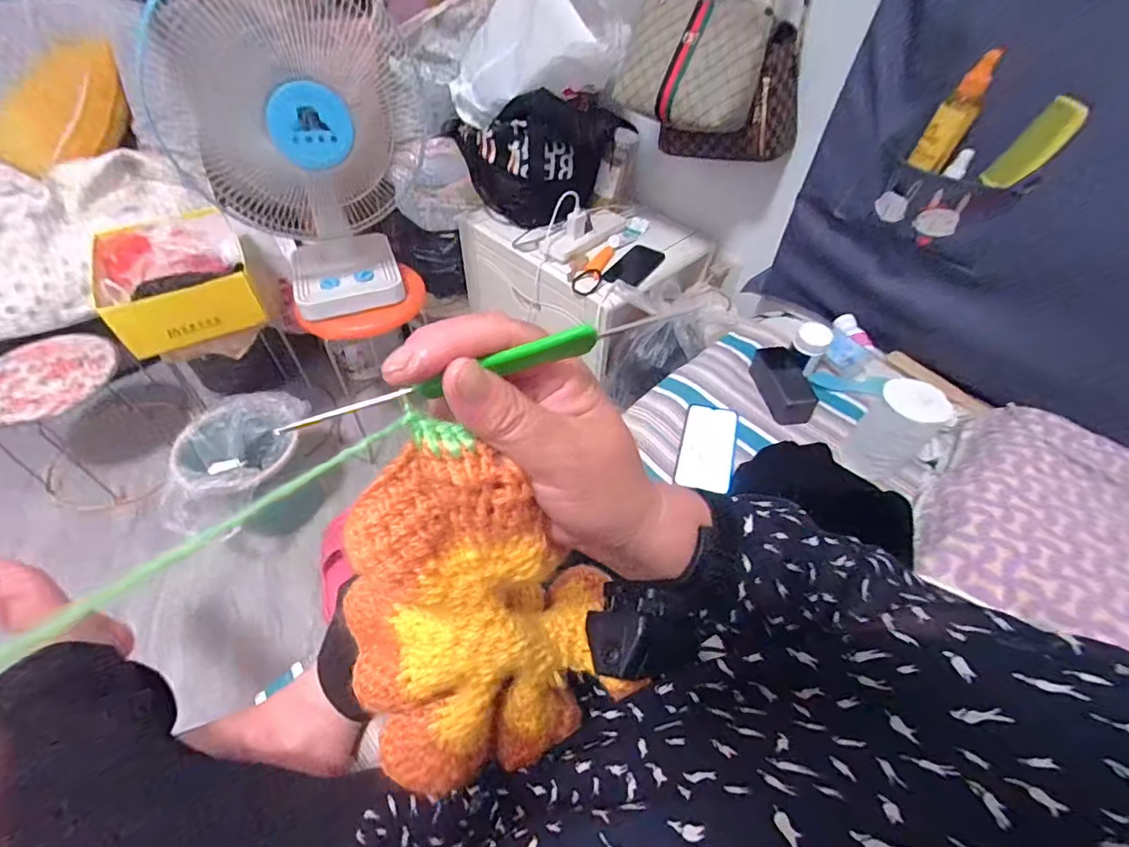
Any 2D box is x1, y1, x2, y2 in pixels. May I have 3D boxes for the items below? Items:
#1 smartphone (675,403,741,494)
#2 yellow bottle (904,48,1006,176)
[{"bbox_3d":[0.215,0.029,0.752,0.077,0.014,0.158,15,52,10],"label":"smartphone"},{"bbox_3d":[0.575,-0.455,0.739,0.051,0.153,0.027,33,29,23],"label":"yellow bottle"}]

